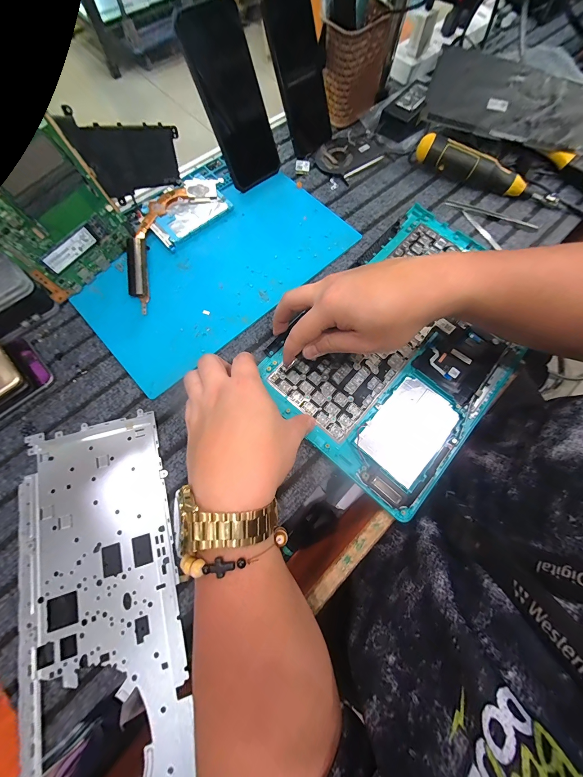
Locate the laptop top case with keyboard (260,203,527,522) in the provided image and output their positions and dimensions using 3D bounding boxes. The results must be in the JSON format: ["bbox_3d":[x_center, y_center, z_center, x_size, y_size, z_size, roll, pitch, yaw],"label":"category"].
[{"bbox_3d":[0.144,-0.062,0.339,0.229,0.018,0.351,40,75,11],"label":"laptop top case with keyboard"}]

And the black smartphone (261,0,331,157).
[{"bbox_3d":[0.014,-0.429,0.391,0.074,0.157,0.014,-29,40,-10],"label":"black smartphone"}]

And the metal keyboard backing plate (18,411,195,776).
[{"bbox_3d":[-0.165,0.195,0.249,0.133,0.008,0.337,-15,72,-6],"label":"metal keyboard backing plate"}]

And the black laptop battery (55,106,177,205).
[{"bbox_3d":[-0.193,-0.277,0.343,0.009,0.072,0.122,29,49,31],"label":"black laptop battery"}]

